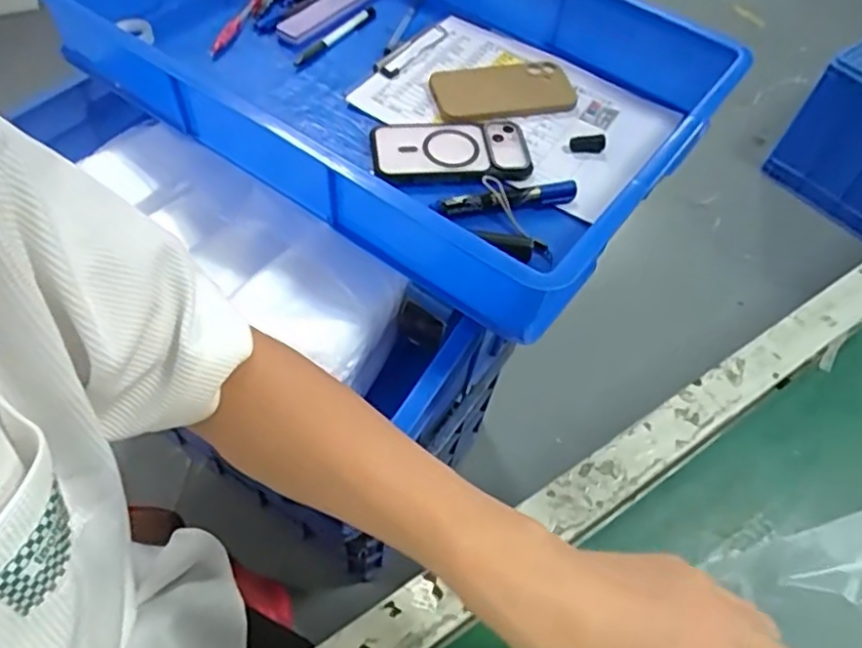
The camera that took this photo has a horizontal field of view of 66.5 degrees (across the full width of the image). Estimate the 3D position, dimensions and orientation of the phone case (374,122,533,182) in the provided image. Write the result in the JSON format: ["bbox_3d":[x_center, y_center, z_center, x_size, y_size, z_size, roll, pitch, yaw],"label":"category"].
[{"bbox_3d":[0.020,-0.172,0.647,0.154,0.014,0.074,3,55,-3],"label":"phone case"}]

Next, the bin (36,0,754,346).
[{"bbox_3d":[-0.059,-0.280,0.677,0.626,0.100,0.408,32,58,16],"label":"bin"}]

